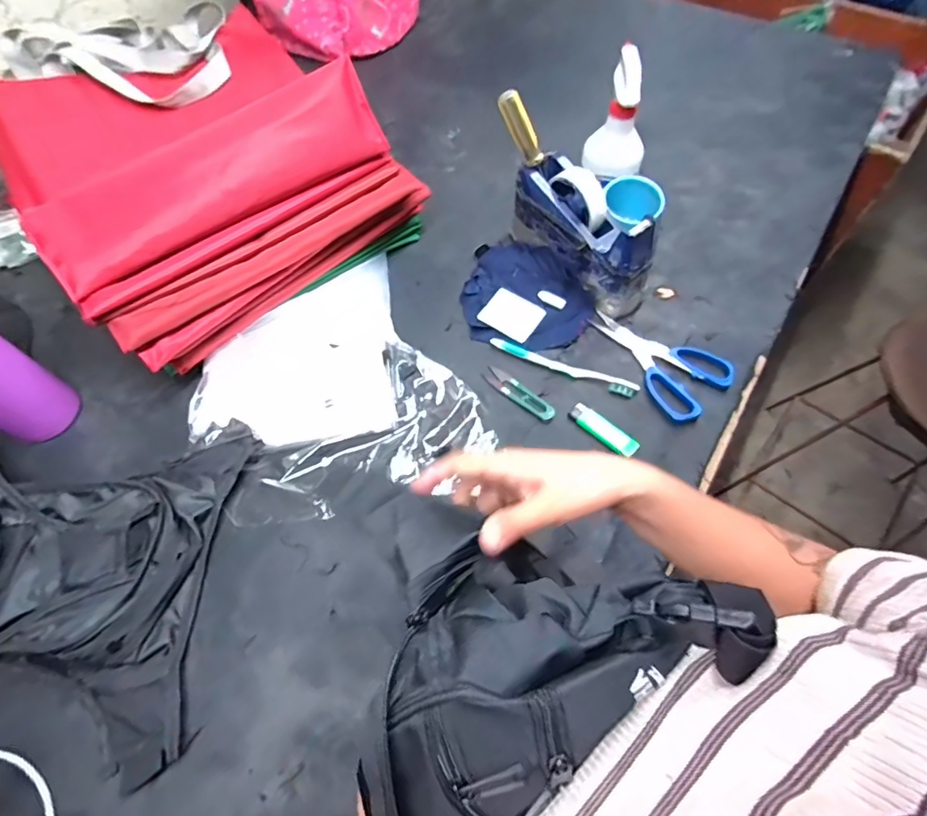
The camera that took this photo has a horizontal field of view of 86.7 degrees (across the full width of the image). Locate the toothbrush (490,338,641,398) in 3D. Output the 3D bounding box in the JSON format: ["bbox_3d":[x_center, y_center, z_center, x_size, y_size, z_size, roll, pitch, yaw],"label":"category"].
[{"bbox_3d":[0.117,-0.049,0.584,0.180,0.013,0.017,20,64,14],"label":"toothbrush"}]

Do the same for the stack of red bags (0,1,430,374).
[{"bbox_3d":[-0.362,-0.324,0.654,0.391,0.190,0.473,-40,66,-17],"label":"stack of red bags"}]

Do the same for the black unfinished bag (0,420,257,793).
[{"bbox_3d":[-0.444,0.164,0.466,0.412,0.060,0.309,-1,61,2],"label":"black unfinished bag"}]

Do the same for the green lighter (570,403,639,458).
[{"bbox_3d":[0.155,0.023,0.543,0.023,0.010,0.080,-42,67,-18],"label":"green lighter"}]

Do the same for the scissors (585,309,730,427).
[{"bbox_3d":[0.246,-0.067,0.587,0.103,0.016,0.172,-23,62,-9],"label":"scissors"}]

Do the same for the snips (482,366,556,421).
[{"bbox_3d":[0.065,-0.018,0.575,0.098,0.006,0.023,39,70,21],"label":"snips"}]

